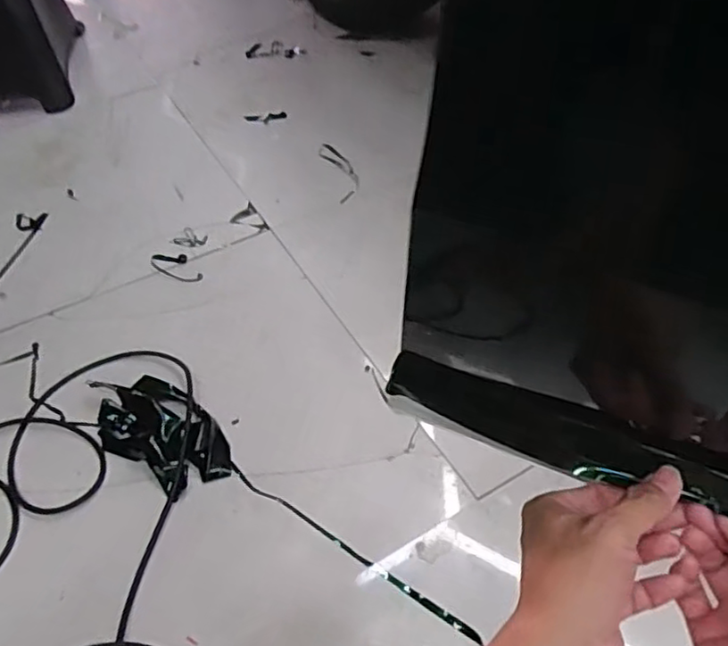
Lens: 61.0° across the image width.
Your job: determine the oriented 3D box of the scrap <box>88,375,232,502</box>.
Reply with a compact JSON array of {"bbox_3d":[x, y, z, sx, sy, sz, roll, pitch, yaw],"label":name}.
[{"bbox_3d":[-0.269,0.142,0.822,0.207,0.025,0.113,31,55,25],"label":"scrap"}]

